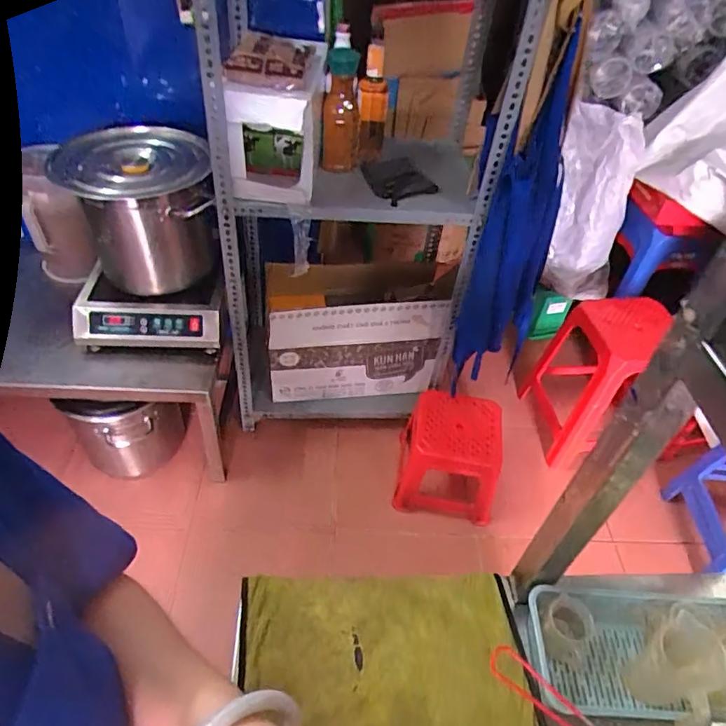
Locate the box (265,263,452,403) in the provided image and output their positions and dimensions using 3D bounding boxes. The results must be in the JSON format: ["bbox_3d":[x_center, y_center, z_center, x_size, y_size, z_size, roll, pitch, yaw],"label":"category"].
[{"bbox_3d":[-0.026,-0.084,1.632,0.517,0.348,0.246,-3,46,-9],"label":"box"}]

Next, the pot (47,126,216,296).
[{"bbox_3d":[-0.510,-0.348,1.271,0.284,0.299,0.282,3,45,-3],"label":"pot"}]

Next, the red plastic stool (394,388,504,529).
[{"bbox_3d":[0.236,0.268,1.525,0.270,0.258,0.274,5,45,-1],"label":"red plastic stool"}]

